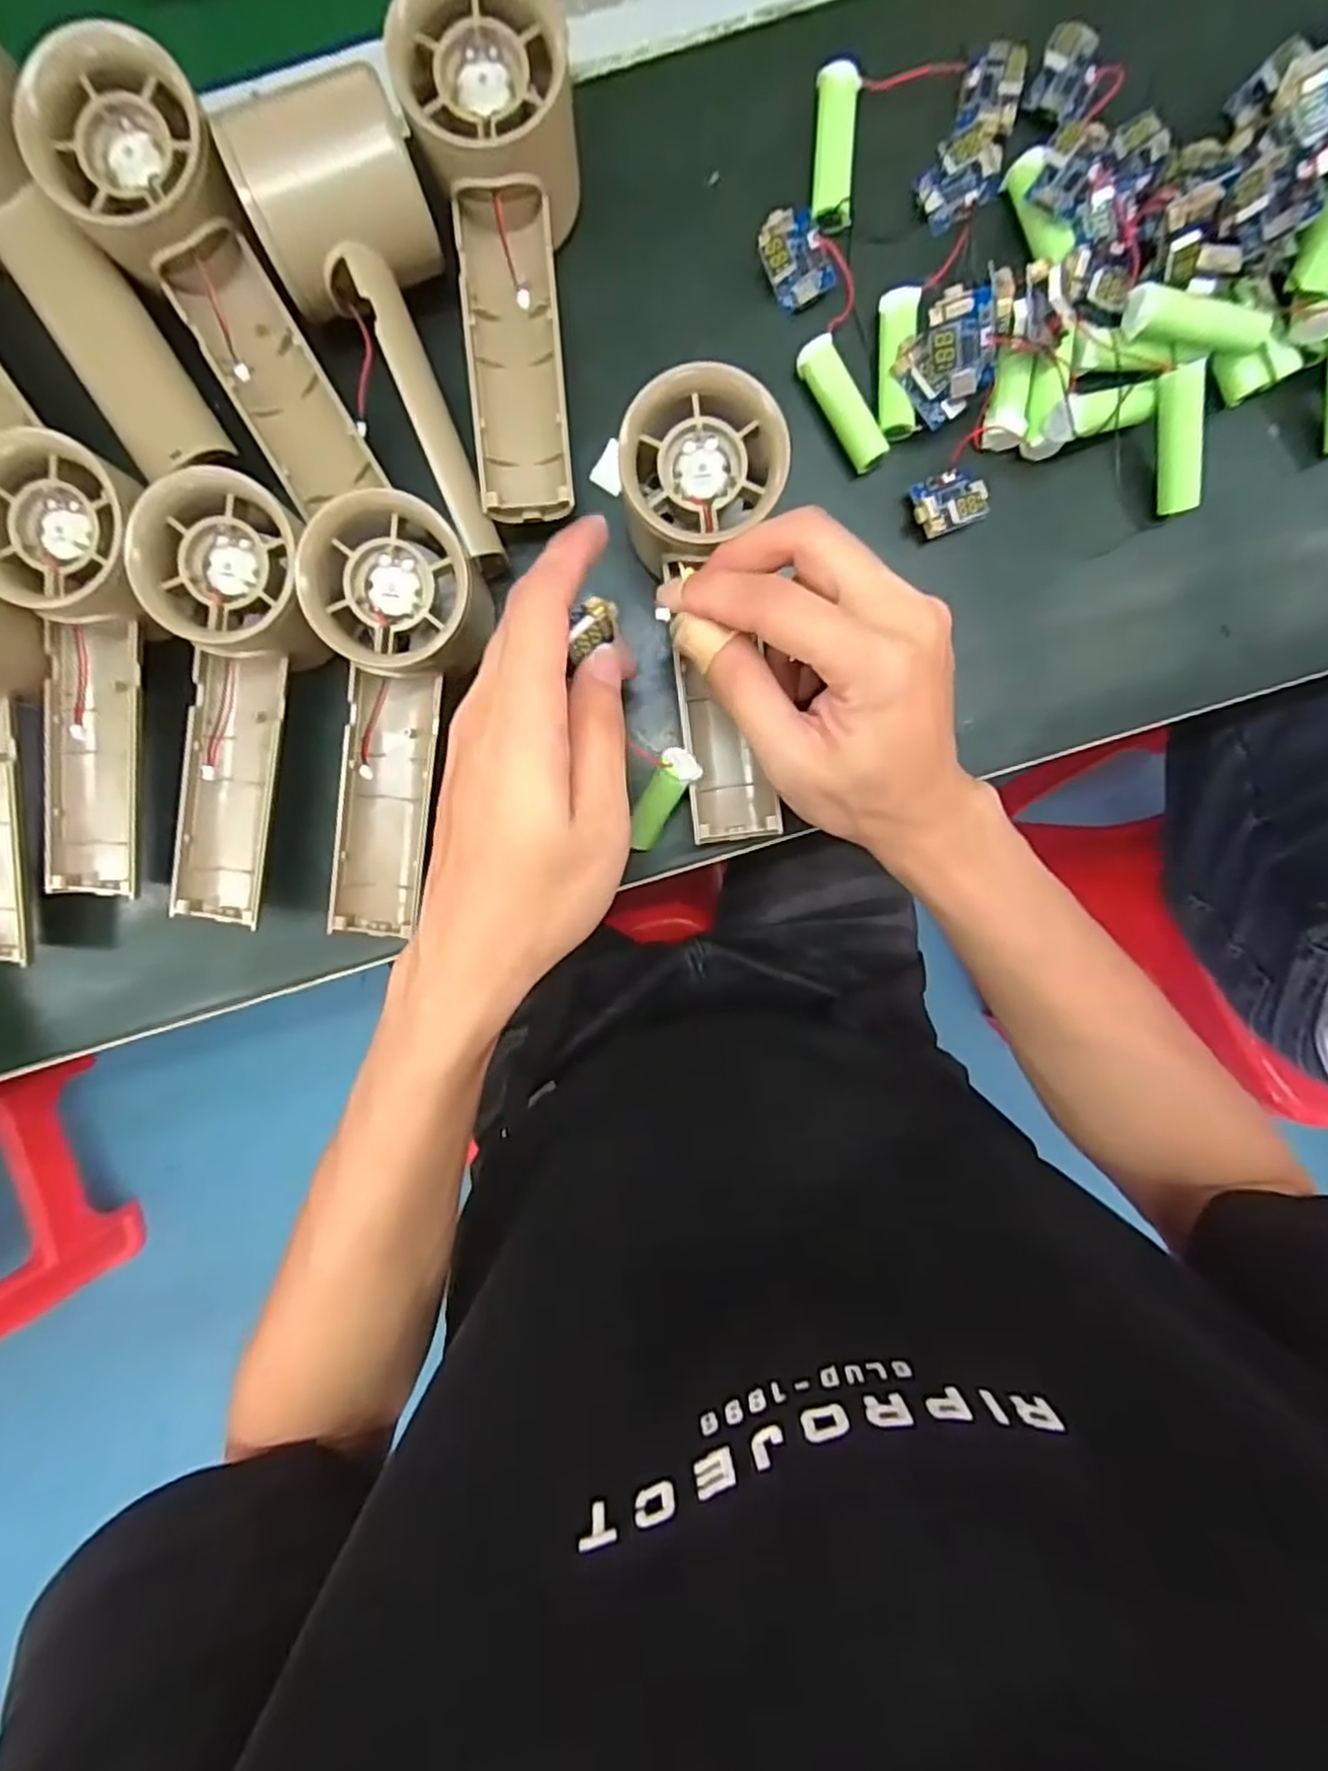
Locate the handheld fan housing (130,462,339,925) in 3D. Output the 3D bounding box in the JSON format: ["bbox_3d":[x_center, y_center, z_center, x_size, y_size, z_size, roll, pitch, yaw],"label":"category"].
[{"bbox_3d":[-0.160,-0.065,0.271,0.053,0.034,0.158,10,108,-3],"label":"handheld fan housing"}]

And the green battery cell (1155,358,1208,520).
[{"bbox_3d":[0.198,-0.171,0.277,0.012,0.013,0.050,-16,112,-1],"label":"green battery cell"}]

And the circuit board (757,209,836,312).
[{"bbox_3d":[0.051,-0.242,0.277,0.022,0.006,0.032,-26,104,15],"label":"circuit board"}]

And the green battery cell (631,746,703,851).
[{"bbox_3d":[-0.001,-0.033,0.284,0.015,0.014,0.050,27,146,-5],"label":"green battery cell"}]

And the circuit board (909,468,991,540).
[{"bbox_3d":[0.114,-0.153,0.285,0.029,0.008,0.022,-16,88,5],"label":"circuit board"}]

